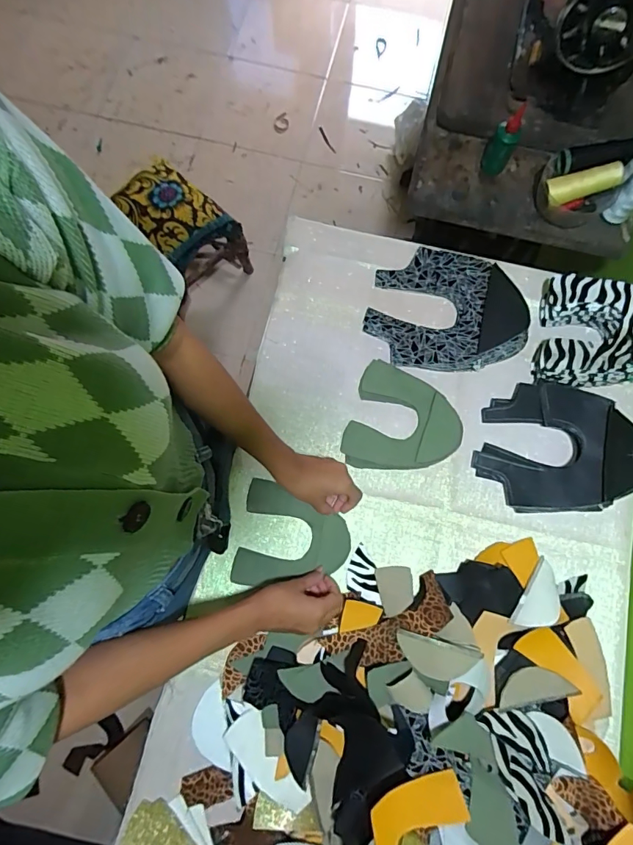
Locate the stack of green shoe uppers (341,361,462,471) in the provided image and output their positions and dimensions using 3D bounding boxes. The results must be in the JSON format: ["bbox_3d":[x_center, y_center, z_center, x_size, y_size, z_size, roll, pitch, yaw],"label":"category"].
[{"bbox_3d":[0.136,0.003,0.671,0.164,0.016,0.160,17,76,6],"label":"stack of green shoe uppers"}]

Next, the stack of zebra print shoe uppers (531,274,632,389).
[{"bbox_3d":[0.432,-0.136,0.674,0.158,0.078,0.171,10,78,2],"label":"stack of zebra print shoe uppers"}]

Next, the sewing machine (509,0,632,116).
[{"bbox_3d":[0.477,-0.772,0.739,0.171,0.220,0.426,14,78,3],"label":"sewing machine"}]

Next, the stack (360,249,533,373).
[{"bbox_3d":[0.204,-0.181,0.688,0.246,0.047,0.192,3,75,3],"label":"stack"}]

